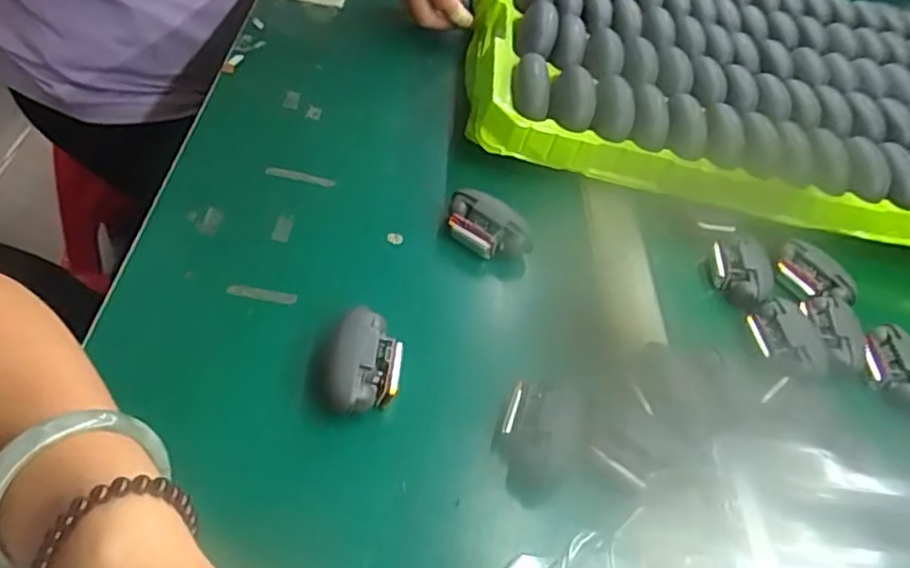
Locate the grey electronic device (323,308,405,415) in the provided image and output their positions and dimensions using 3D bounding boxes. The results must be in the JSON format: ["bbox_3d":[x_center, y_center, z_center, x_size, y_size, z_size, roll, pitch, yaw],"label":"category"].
[{"bbox_3d":[-0.049,0.044,0.359,0.038,0.026,0.057,11,47,-5],"label":"grey electronic device"}]

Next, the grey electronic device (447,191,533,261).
[{"bbox_3d":[0.023,-0.040,0.452,0.058,0.024,0.031,33,48,14],"label":"grey electronic device"}]

